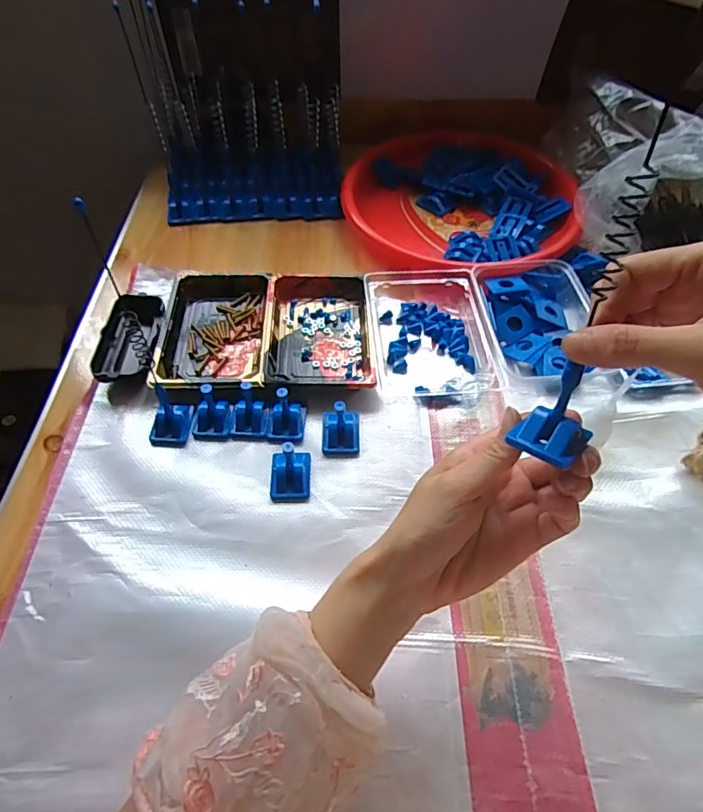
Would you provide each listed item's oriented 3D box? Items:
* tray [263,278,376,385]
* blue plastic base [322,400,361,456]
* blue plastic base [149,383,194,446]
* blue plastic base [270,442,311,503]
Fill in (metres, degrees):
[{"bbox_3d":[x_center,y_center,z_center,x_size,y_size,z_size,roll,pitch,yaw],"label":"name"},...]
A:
[{"bbox_3d":[-0.033,-0.080,0.543,0.105,0.023,0.161,-1,53,-1],"label":"tray"},{"bbox_3d":[-0.009,0.013,0.459,0.035,0.045,0.042,-1,53,-1],"label":"blue plastic base"},{"bbox_3d":[-0.165,0.006,0.465,0.034,0.047,0.042,3,53,2],"label":"blue plastic base"},{"bbox_3d":[-0.052,0.050,0.431,0.034,0.043,0.043,-2,53,-2],"label":"blue plastic base"}]

